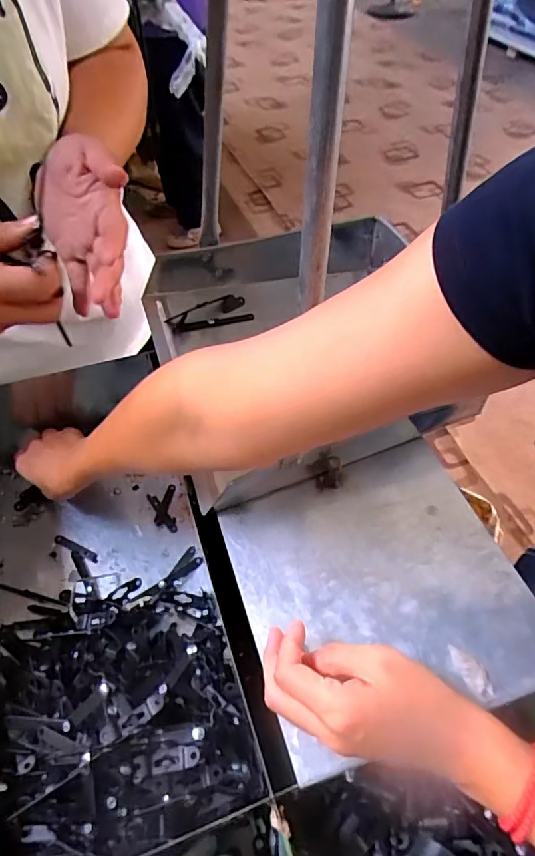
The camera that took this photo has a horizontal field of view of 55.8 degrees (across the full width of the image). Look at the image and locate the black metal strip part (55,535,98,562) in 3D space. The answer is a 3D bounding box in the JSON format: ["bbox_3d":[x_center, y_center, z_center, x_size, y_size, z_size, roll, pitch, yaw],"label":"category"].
[{"bbox_3d":[-0.196,0.123,0.519,0.053,0.005,0.010,20,55,15],"label":"black metal strip part"}]

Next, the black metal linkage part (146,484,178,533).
[{"bbox_3d":[-0.114,0.088,0.548,0.030,0.004,0.053,-5,65,-7],"label":"black metal linkage part"}]

